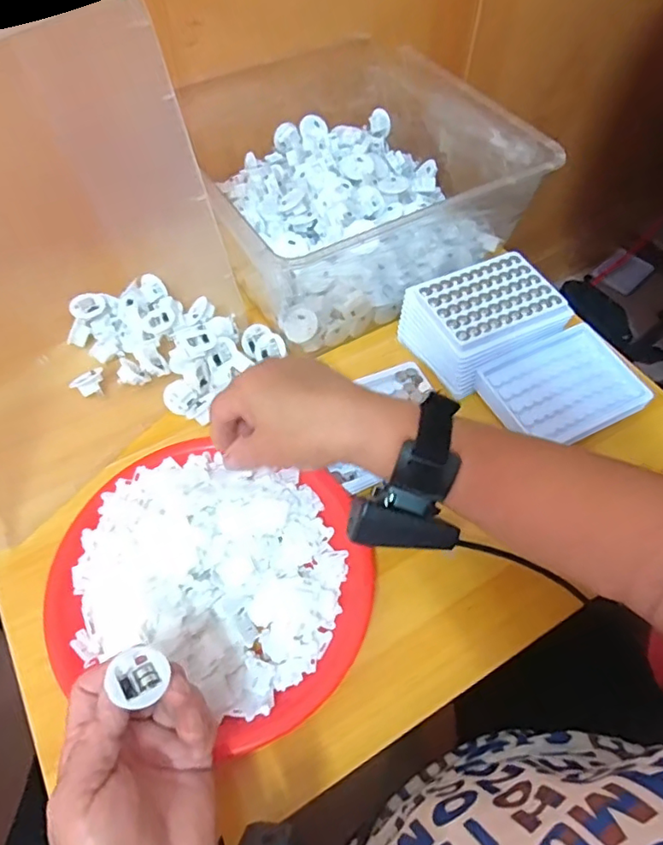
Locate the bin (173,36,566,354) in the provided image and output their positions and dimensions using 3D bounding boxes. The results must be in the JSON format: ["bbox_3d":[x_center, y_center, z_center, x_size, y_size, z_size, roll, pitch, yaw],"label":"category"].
[{"bbox_3d":[0.013,-0.263,0.575,0.275,0.123,0.309,-22,63,-16],"label":"bin"}]

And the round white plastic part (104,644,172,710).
[{"bbox_3d":[-0.108,0.140,0.306,0.031,0.015,0.030,-23,64,-41],"label":"round white plastic part"}]

